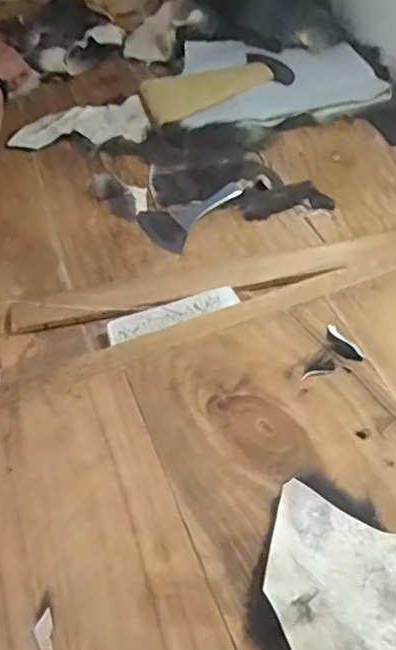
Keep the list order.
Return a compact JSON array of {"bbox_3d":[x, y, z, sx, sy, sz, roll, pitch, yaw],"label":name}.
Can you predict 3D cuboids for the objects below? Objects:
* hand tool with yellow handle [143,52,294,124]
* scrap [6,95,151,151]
[{"bbox_3d":[0.028,-0.398,0.956,0.270,0.030,0.124,-28,54,-17],"label":"hand tool with yellow handle"},{"bbox_3d":[-0.186,-0.313,0.918,0.214,0.019,0.105,-8,51,-1],"label":"scrap"}]

